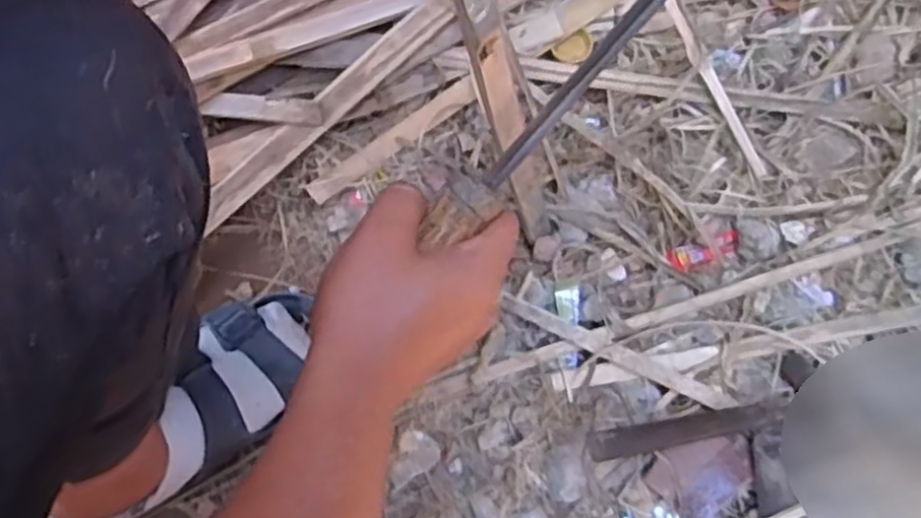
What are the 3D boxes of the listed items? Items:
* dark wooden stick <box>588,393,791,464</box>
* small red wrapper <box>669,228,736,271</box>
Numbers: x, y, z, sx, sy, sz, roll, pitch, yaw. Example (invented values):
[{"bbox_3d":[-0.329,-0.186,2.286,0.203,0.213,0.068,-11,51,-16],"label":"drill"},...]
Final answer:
[{"bbox_3d":[0.182,0.127,0.590,0.180,0.020,0.020,-7,78,-20],"label":"dark wooden stick"},{"bbox_3d":[0.222,-0.006,0.708,0.063,0.010,0.022,-16,78,-9],"label":"small red wrapper"}]

